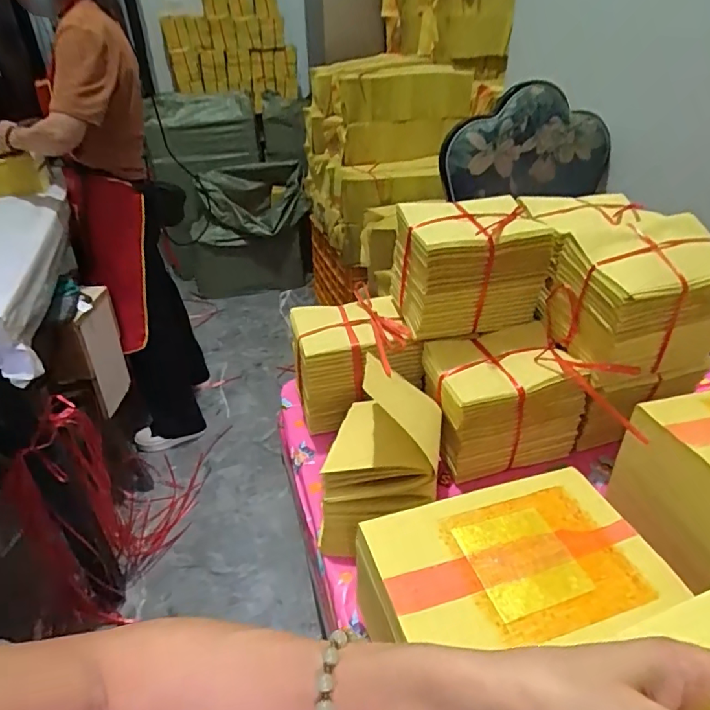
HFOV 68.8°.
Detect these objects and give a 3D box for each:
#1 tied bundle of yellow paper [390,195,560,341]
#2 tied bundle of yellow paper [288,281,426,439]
[{"bbox_3d":[0.148,-0.111,0.668,0.170,0.138,0.109,-7,34,-9],"label":"tied bundle of yellow paper"},{"bbox_3d":[-0.001,0.004,0.726,0.160,0.130,0.128,-10,35,-12],"label":"tied bundle of yellow paper"}]

